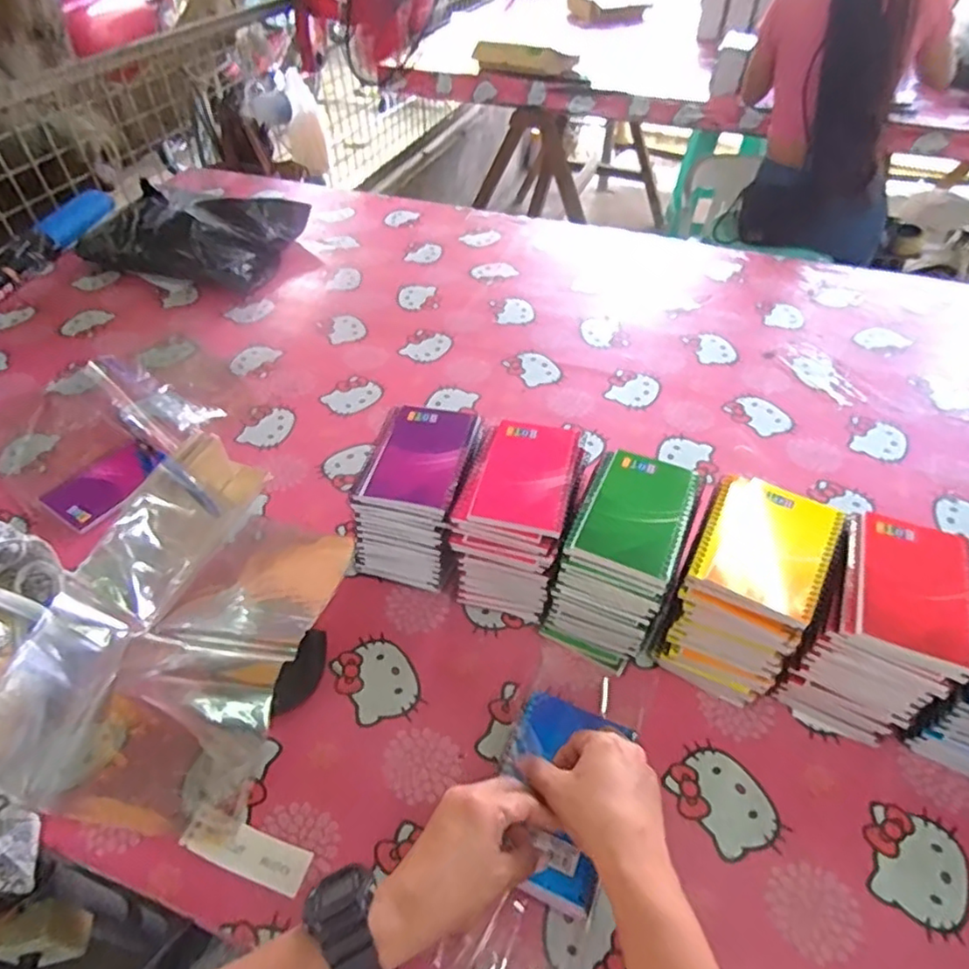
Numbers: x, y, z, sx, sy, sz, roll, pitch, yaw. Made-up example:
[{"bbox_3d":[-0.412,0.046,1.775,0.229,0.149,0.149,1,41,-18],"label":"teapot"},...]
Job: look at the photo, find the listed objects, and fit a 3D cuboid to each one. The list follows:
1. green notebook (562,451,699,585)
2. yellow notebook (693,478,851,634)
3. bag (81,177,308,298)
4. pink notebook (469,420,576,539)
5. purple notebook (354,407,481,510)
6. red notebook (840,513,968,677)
[{"bbox_3d":[0.135,0.024,0.549,0.086,0.011,0.131,20,51,17],"label":"green notebook"},{"bbox_3d":[0.242,0.051,0.533,0.099,0.019,0.126,23,52,20],"label":"yellow notebook"},{"bbox_3d":[-0.531,-0.462,1.142,0.341,0.099,0.249,14,49,13],"label":"bag"},{"bbox_3d":[0.038,-0.011,0.579,0.084,0.010,0.133,10,48,9],"label":"pink notebook"},{"bbox_3d":[-0.061,-0.029,0.603,0.087,0.012,0.131,11,48,10],"label":"purple notebook"},{"bbox_3d":[0.340,0.079,0.496,0.087,0.014,0.123,15,53,25],"label":"red notebook"}]

